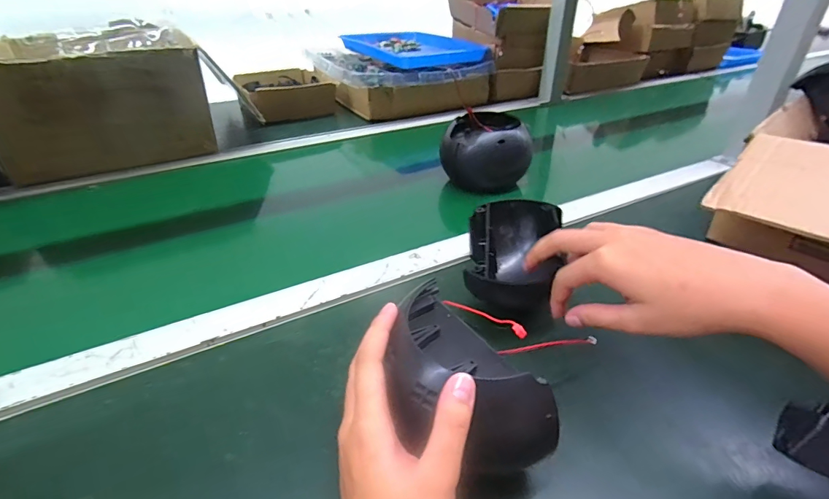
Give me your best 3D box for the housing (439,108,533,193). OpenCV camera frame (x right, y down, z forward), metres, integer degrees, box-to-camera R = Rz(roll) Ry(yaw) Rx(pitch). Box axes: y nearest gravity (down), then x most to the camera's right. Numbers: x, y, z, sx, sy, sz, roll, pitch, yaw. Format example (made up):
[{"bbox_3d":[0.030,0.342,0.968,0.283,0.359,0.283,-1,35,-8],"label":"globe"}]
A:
[{"bbox_3d":[0.102,-0.133,0.603,0.121,0.105,0.077,12,36,17],"label":"housing"}]

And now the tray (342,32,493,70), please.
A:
[{"bbox_3d":[0.000,-0.488,1.022,0.268,0.045,0.302,-20,39,-26],"label":"tray"}]

